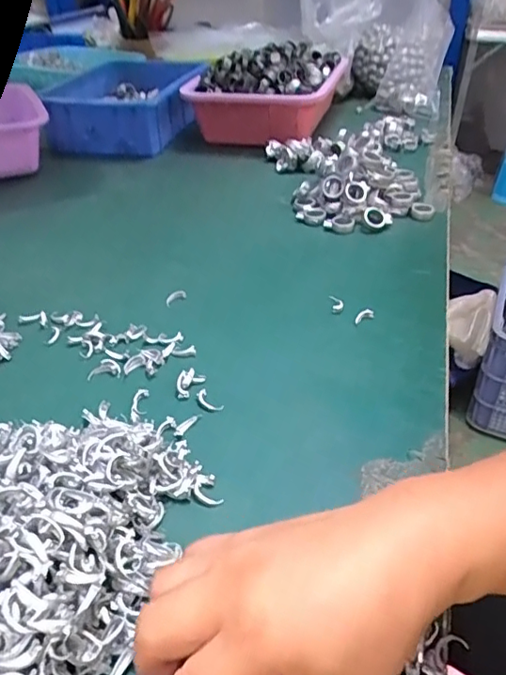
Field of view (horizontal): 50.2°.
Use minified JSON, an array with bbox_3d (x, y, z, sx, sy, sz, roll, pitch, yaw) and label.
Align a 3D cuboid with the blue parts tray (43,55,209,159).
[{"bbox_3d":[-0.198,-0.386,0.898,0.214,0.085,0.306,2,37,5],"label":"blue parts tray"}]

